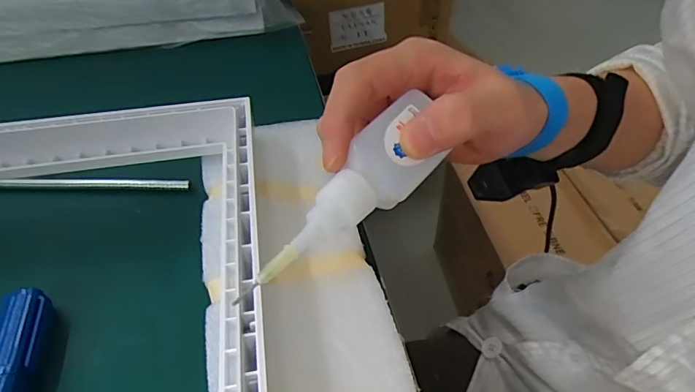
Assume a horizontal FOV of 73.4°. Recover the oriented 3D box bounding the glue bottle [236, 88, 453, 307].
[{"bbox_3d":[0.002,0.000,0.197,0.029,0.020,0.116,31,67,31],"label":"glue bottle"}]

